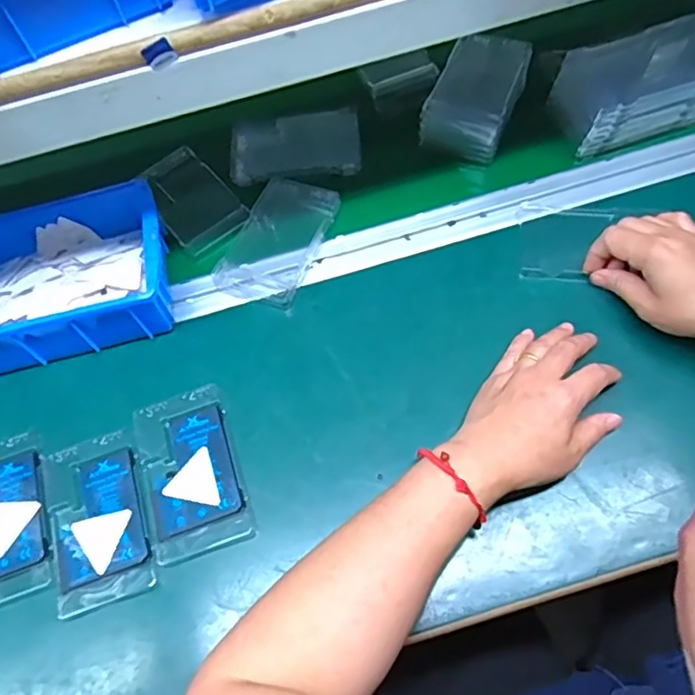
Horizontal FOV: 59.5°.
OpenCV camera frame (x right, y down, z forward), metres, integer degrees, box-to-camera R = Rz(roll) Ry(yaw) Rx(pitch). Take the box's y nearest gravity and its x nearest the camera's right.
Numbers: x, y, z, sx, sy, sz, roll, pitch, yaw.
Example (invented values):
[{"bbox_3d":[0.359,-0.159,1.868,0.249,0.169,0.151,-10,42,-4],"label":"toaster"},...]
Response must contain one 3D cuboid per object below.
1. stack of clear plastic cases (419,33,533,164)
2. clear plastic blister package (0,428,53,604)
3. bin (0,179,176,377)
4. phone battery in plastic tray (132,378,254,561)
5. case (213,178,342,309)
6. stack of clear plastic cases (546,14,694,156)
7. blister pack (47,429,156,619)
[{"bbox_3d":[0.127,-0.242,0.601,0.080,0.068,0.120,17,65,16],"label":"stack of clear plastic cases"},{"bbox_3d":[-0.268,0.131,0.470,0.074,0.005,0.125,-20,61,-4],"label":"clear plastic blister package"},{"bbox_3d":[-0.258,-0.063,0.535,0.203,0.062,0.142,-16,61,-2],"label":"bin"},{"bbox_3d":[-0.122,0.095,0.471,0.073,0.006,0.127,-18,61,-3],"label":"phone battery in plastic tray"},{"bbox_3d":[-0.068,-0.101,0.563,0.084,0.018,0.129,18,65,16],"label":"case"},{"bbox_3d":[0.266,-0.236,0.566,0.132,0.078,0.075,-14,61,-1],"label":"stack of clear plastic cases"},{"bbox_3d":[-0.190,0.130,0.463,0.071,0.006,0.124,-18,61,-3],"label":"blister pack"}]

